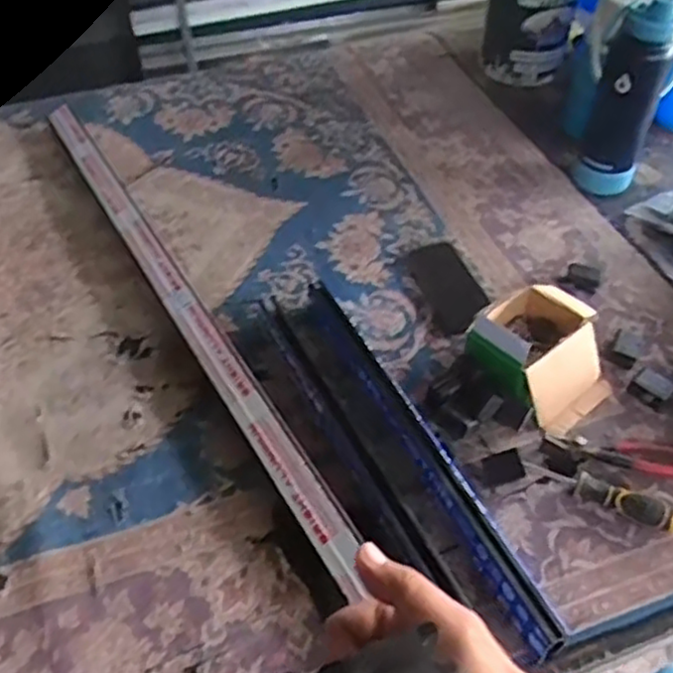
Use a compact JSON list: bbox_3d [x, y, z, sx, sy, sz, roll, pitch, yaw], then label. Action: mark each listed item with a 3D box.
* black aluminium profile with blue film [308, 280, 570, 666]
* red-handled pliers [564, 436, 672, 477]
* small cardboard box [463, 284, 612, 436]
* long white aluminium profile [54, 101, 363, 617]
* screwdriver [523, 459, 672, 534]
[{"bbox_3d":[0.089,0.114,0.802,0.049,0.055,0.517,-20,52,-18],"label":"black aluminium profile with blue film"},{"bbox_3d":[0.347,0.136,0.801,0.160,0.016,0.037,7,49,5],"label":"red-handled pliers"},{"bbox_3d":[0.257,0.013,0.863,0.165,0.096,0.162,-30,55,-24],"label":"small cardboard box"},{"bbox_3d":[-0.226,-0.061,0.960,0.040,0.040,0.957,-24,53,-21],"label":"long white aluminium profile"},{"bbox_3d":[0.293,0.166,0.764,0.170,0.031,0.036,23,52,18],"label":"screwdriver"}]

